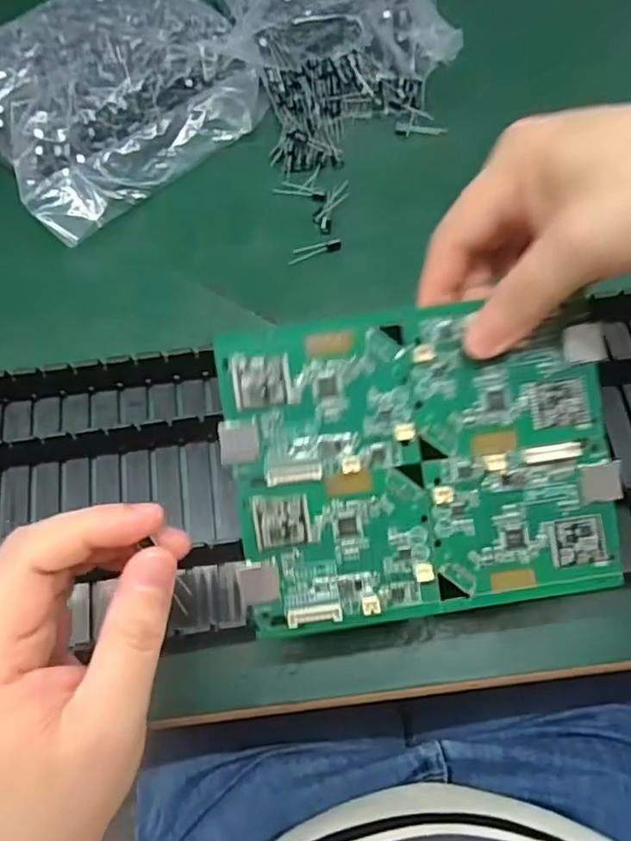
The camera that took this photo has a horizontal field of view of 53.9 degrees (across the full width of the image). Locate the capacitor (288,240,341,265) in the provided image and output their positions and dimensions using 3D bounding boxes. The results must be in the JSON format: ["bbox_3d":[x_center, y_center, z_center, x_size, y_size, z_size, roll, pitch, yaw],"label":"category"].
[{"bbox_3d":[-0.001,-0.101,0.364,0.033,0.004,0.009,-19,71,-6],"label":"capacitor"}]

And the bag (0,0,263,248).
[{"bbox_3d":[-0.135,-0.209,0.385,0.167,0.047,0.150,-43,75,-14],"label":"bag"}]

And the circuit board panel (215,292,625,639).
[{"bbox_3d":[0.041,0.016,0.237,0.143,0.007,0.115,-7,91,-2],"label":"circuit board panel"}]

